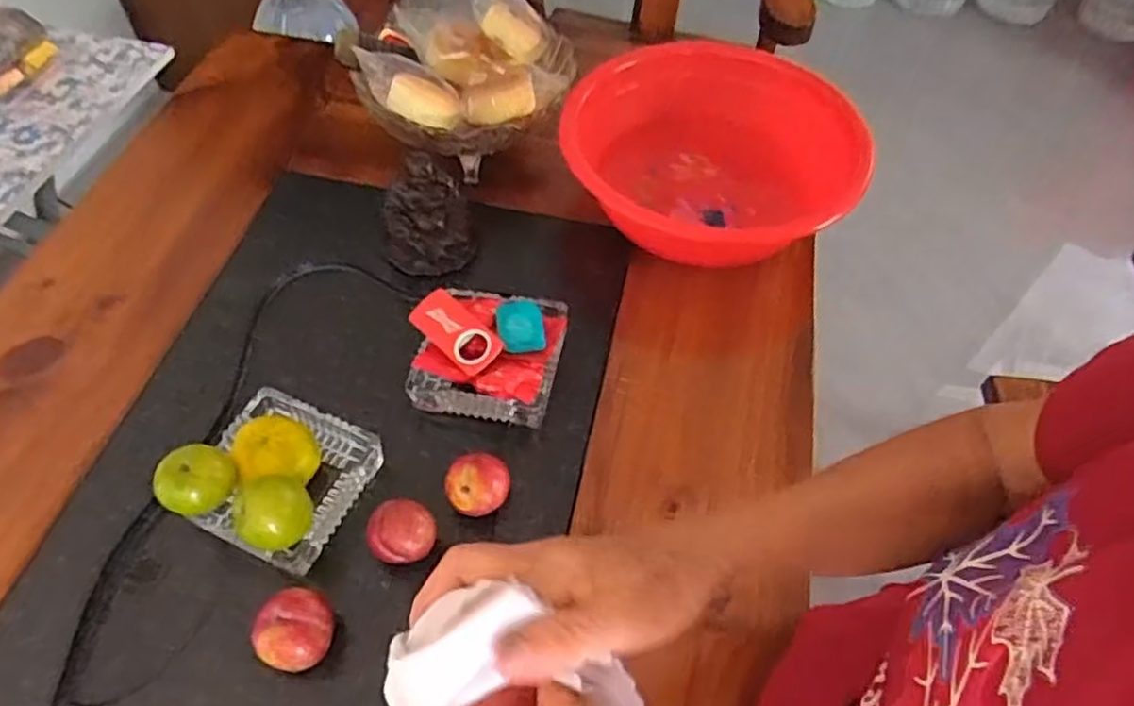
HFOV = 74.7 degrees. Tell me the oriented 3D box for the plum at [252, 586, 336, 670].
[{"bbox_3d":[-0.192,0.201,0.531,0.051,0.048,0.051,2,54,-3],"label":"plum"}]

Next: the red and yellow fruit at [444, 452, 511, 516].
[{"bbox_3d":[-0.071,0.107,0.595,0.050,0.045,0.045,-3,55,-6],"label":"red and yellow fruit"}]

